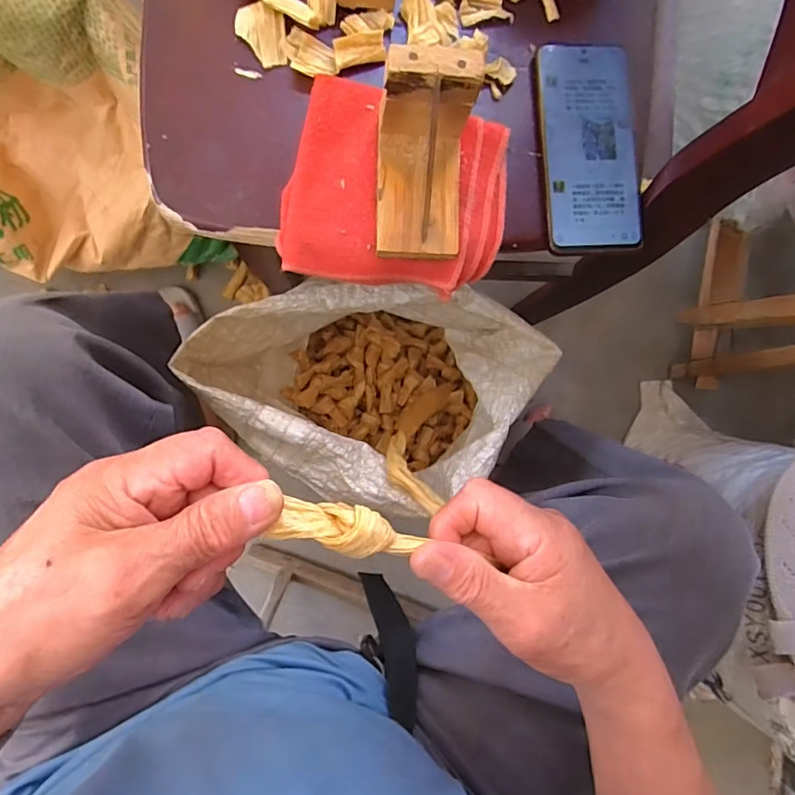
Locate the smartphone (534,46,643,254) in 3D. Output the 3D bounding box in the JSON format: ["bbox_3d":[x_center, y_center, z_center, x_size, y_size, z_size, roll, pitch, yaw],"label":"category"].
[{"bbox_3d":[0.150,-0.195,0.386,0.074,0.006,0.160,-4,88,-5],"label":"smartphone"}]

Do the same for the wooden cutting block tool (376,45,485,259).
[{"bbox_3d":[0.018,-0.158,0.330,0.060,0.067,0.106,1,88,-4],"label":"wooden cutting block tool"}]

